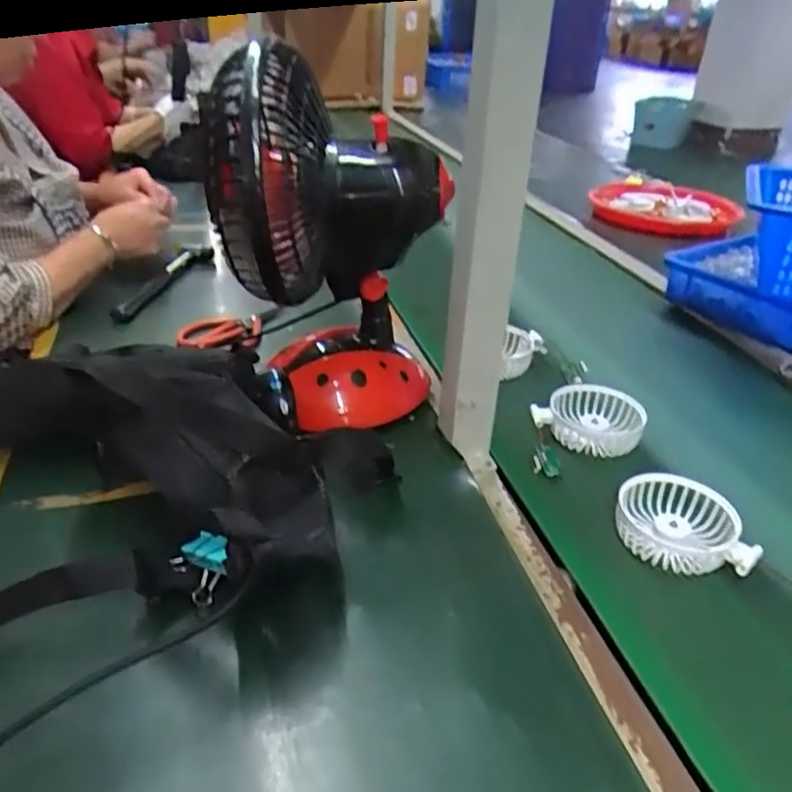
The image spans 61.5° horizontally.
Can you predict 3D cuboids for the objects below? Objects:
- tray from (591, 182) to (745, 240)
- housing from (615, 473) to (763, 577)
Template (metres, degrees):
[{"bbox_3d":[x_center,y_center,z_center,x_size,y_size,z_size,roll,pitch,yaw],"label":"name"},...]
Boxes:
[{"bbox_3d":[0.520,-0.365,1.300,0.277,0.046,0.195,22,38,21],"label":"tray"},{"bbox_3d":[0.224,0.098,0.522,0.095,0.031,0.079,9,33,14],"label":"housing"}]

